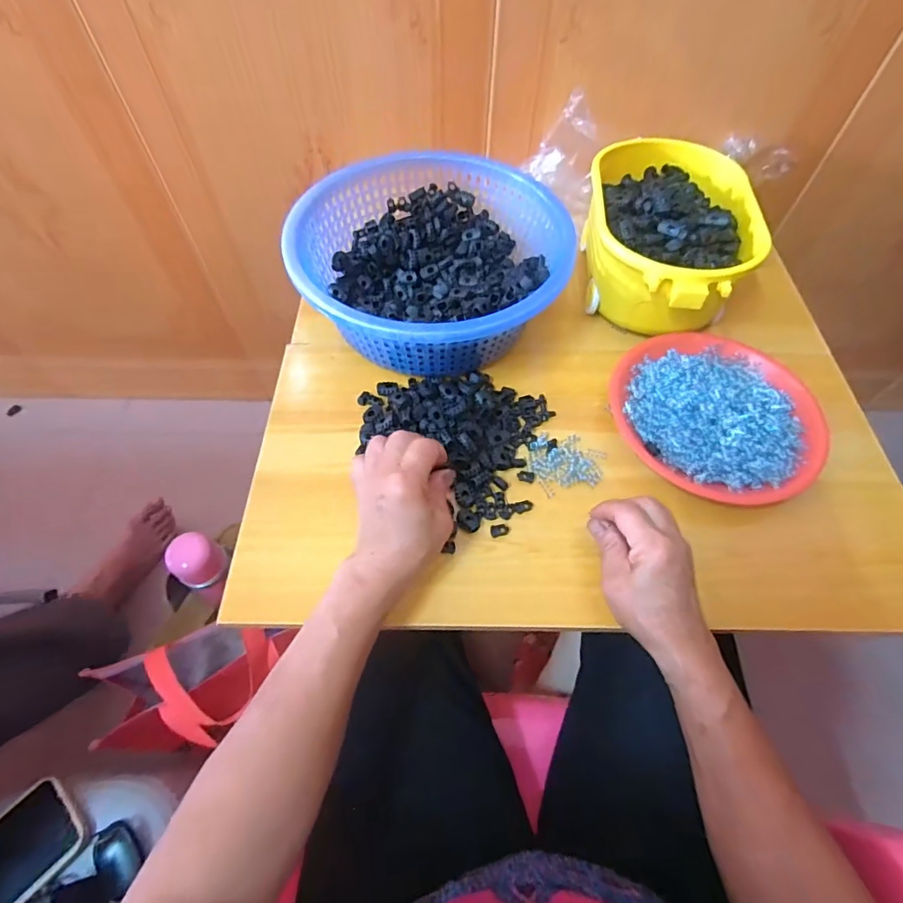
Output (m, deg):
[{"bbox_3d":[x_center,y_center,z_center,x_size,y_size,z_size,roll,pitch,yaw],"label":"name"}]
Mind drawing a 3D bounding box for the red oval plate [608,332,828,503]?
[{"bbox_3d":[0.257,-0.036,0.485,0.191,0.048,0.192,-22,61,-13],"label":"red oval plate"}]

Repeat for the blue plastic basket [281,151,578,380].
[{"bbox_3d":[-0.021,-0.194,0.516,0.268,0.092,0.270,0,59,0],"label":"blue plastic basket"}]

